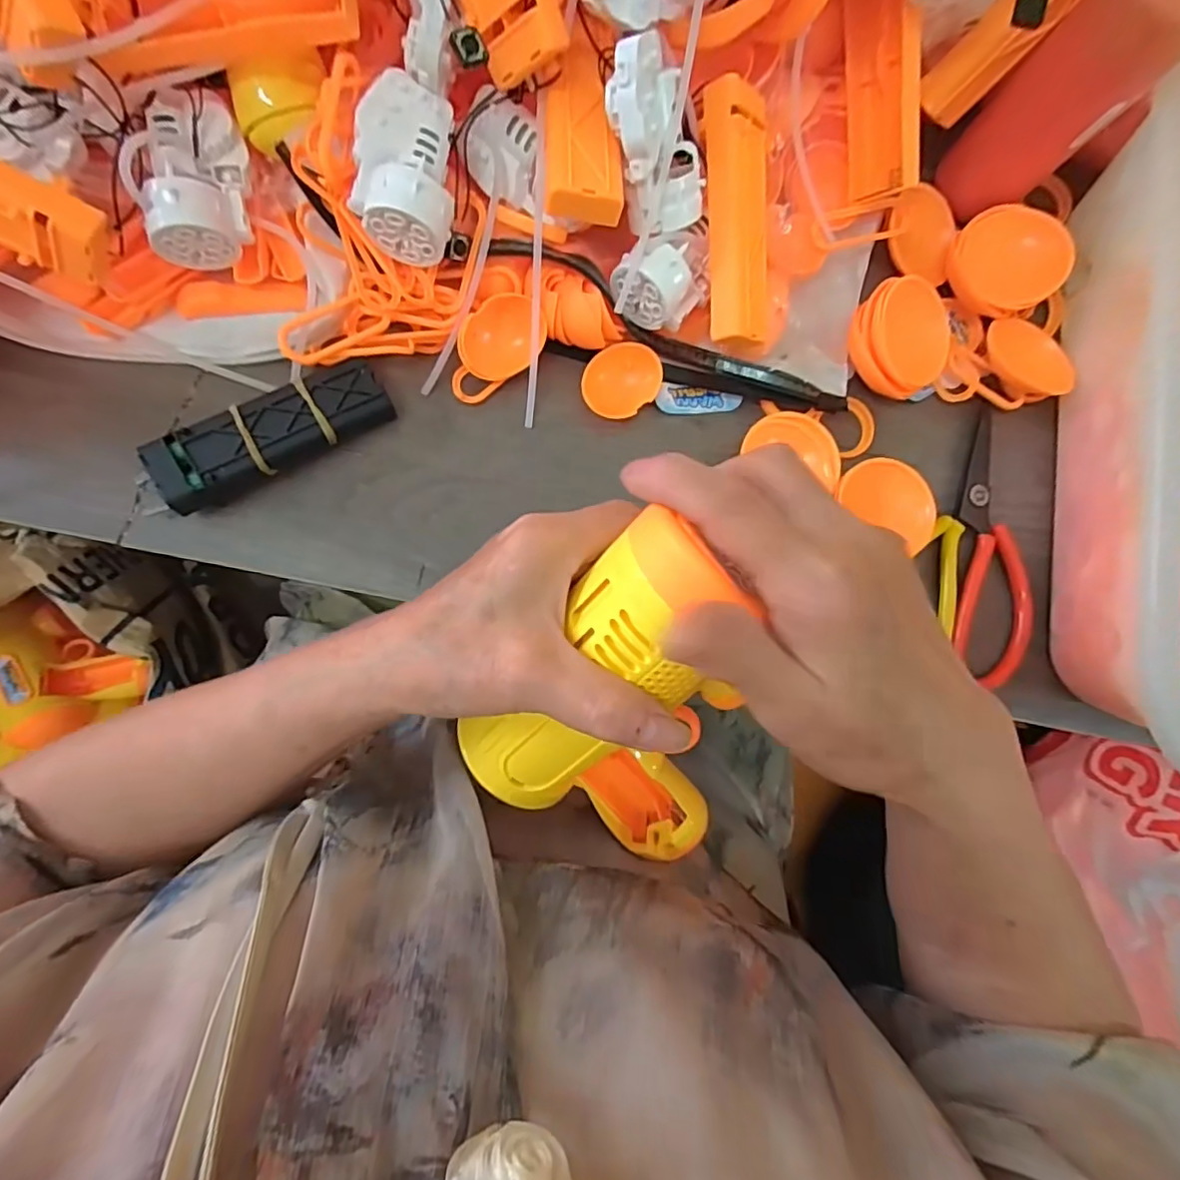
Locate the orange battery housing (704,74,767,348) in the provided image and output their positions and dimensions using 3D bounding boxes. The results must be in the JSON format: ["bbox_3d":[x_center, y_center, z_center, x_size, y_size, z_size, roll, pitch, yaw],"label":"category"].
[{"bbox_3d":[0.071,-0.175,0.276,0.030,0.018,0.108,-6,102,-7],"label":"orange battery housing"}]

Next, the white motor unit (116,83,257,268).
[{"bbox_3d":[-0.174,-0.182,0.257,0.036,0.033,0.063,0,86,-7],"label":"white motor unit"}]

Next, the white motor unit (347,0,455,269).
[{"bbox_3d":[-0.076,-0.196,0.248,0.047,0.042,0.094,8,97,-6],"label":"white motor unit"}]

